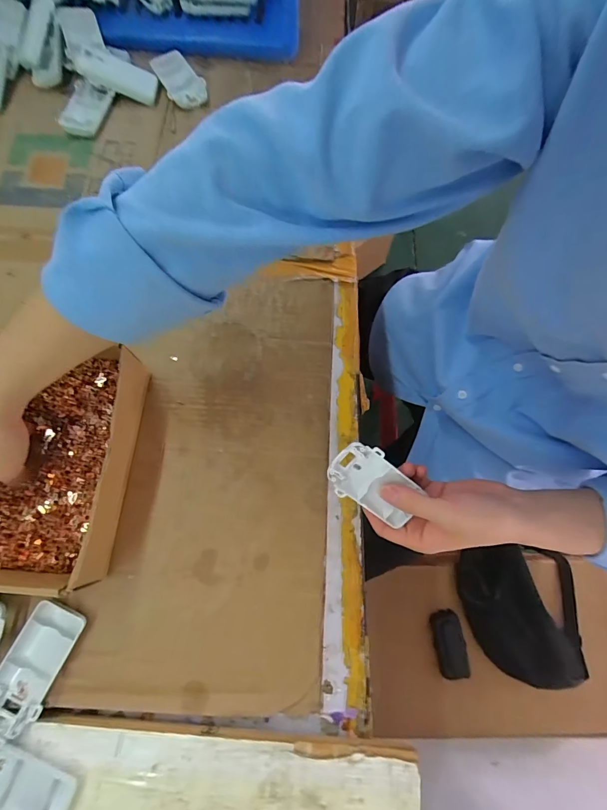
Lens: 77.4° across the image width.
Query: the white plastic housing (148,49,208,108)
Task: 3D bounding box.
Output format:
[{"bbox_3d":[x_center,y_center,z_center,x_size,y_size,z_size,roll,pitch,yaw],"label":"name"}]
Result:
[{"bbox_3d":[-0.165,-0.433,0.507,0.048,0.020,0.097,-28,76,-8],"label":"white plastic housing"}]

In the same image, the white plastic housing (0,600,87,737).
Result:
[{"bbox_3d":[-0.231,0.223,0.324,0.046,0.013,0.095,23,75,6],"label":"white plastic housing"}]

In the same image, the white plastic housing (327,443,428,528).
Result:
[{"bbox_3d":[0.065,0.068,0.336,0.089,0.013,0.051,32,102,-15],"label":"white plastic housing"}]

